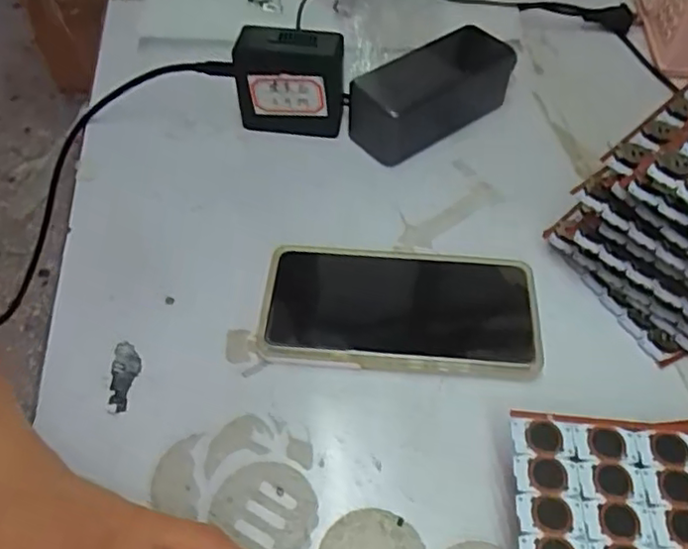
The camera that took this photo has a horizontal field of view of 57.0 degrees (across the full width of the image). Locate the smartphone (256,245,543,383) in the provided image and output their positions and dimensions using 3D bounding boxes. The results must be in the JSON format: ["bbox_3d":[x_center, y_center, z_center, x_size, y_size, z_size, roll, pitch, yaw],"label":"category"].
[{"bbox_3d":[0.035,0.019,0.391,0.165,0.014,0.086,4,53,3],"label":"smartphone"}]

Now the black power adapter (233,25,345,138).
[{"bbox_3d":[-0.039,-0.144,0.479,0.079,0.077,0.033,4,53,4],"label":"black power adapter"}]

